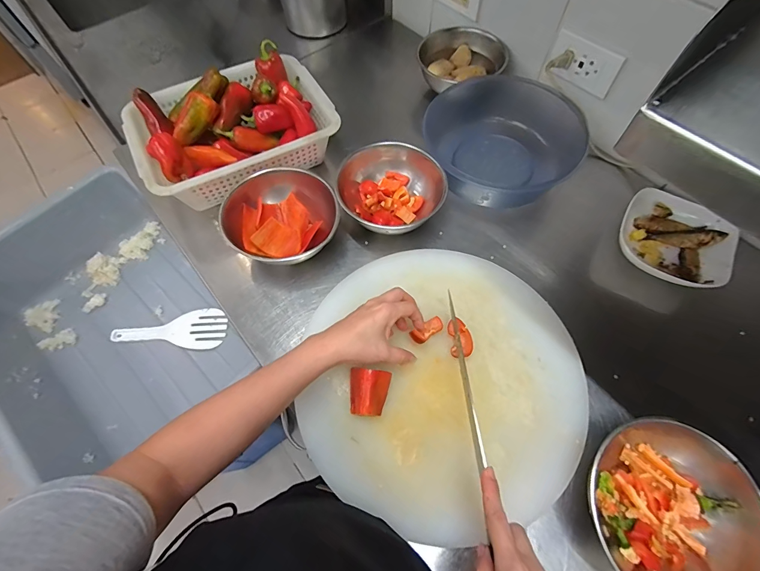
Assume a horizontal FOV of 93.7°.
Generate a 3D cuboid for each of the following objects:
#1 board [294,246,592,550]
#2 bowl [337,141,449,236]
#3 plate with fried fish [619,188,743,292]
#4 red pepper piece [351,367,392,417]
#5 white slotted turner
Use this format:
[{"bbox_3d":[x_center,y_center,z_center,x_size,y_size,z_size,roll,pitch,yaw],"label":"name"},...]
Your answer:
[{"bbox_3d":[0.083,0.113,0.469,0.348,0.031,0.357,-1,64,1],"label":"board"},{"bbox_3d":[0.017,-0.151,0.571,0.132,0.085,0.157,-36,68,-15],"label":"bowl"},{"bbox_3d":[0.442,-0.066,0.541,0.142,0.043,0.138,27,67,14],"label":"plate with fried fish"},{"bbox_3d":[-0.014,0.131,0.436,0.048,0.043,0.053,6,64,4],"label":"red pepper piece"},{"bbox_3d":[-0.465,0.094,0.791,0.244,0.013,0.090,0,64,2],"label":"white slotted turner"}]

